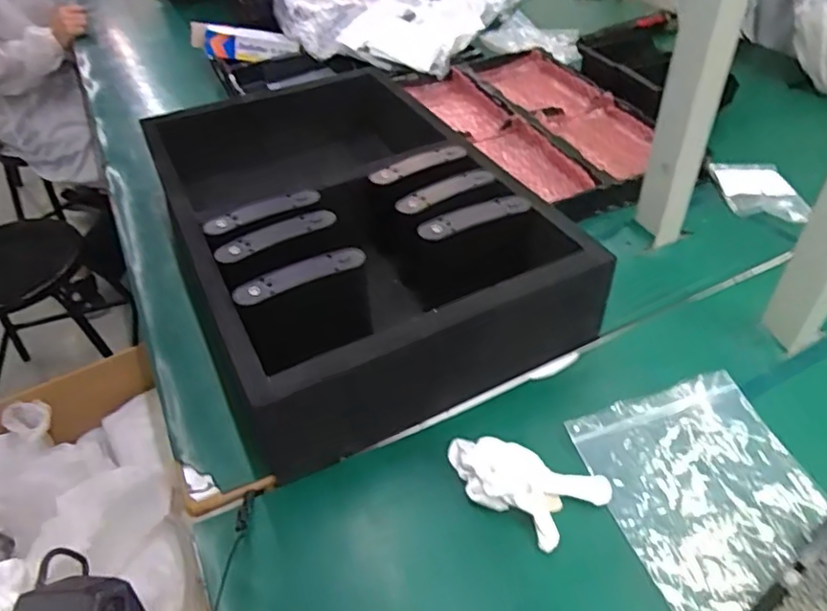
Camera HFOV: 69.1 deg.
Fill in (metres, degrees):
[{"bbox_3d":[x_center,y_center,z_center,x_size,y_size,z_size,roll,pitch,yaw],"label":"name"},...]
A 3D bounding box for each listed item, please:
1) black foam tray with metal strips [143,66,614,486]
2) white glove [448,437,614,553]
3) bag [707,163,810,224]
[{"bbox_3d":[-0.089,-0.114,0.729,0.375,0.124,0.577,-19,46,-15],"label":"black foam tray with metal strips"},{"bbox_3d":[0.091,0.153,0.506,0.141,0.041,0.074,14,46,17],"label":"white glove"},{"bbox_3d":[0.481,-0.164,0.835,0.102,0.016,0.128,-4,44,0],"label":"bag"}]

